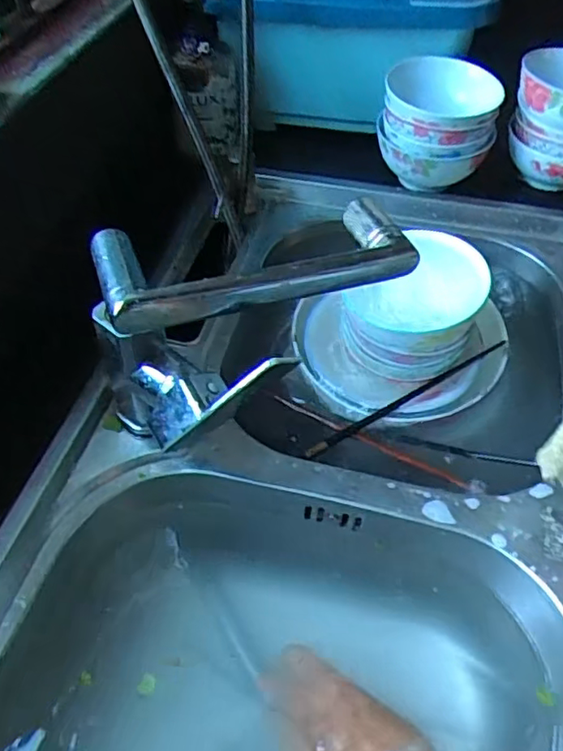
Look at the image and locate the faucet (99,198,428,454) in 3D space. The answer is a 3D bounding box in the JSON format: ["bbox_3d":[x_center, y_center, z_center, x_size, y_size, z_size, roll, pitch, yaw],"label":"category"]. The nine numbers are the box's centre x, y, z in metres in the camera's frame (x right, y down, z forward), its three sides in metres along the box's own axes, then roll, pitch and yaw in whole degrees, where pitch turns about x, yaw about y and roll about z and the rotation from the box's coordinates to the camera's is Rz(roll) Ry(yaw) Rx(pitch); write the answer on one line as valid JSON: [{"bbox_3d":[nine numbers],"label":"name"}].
[{"bbox_3d":[-0.015,-0.032,0.406,0.205,0.143,0.087,-18,53,-13],"label":"faucet"}]

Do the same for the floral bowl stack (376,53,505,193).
[{"bbox_3d":[0.163,-0.259,0.635,0.119,0.111,0.110,3,51,4],"label":"floral bowl stack"}]

